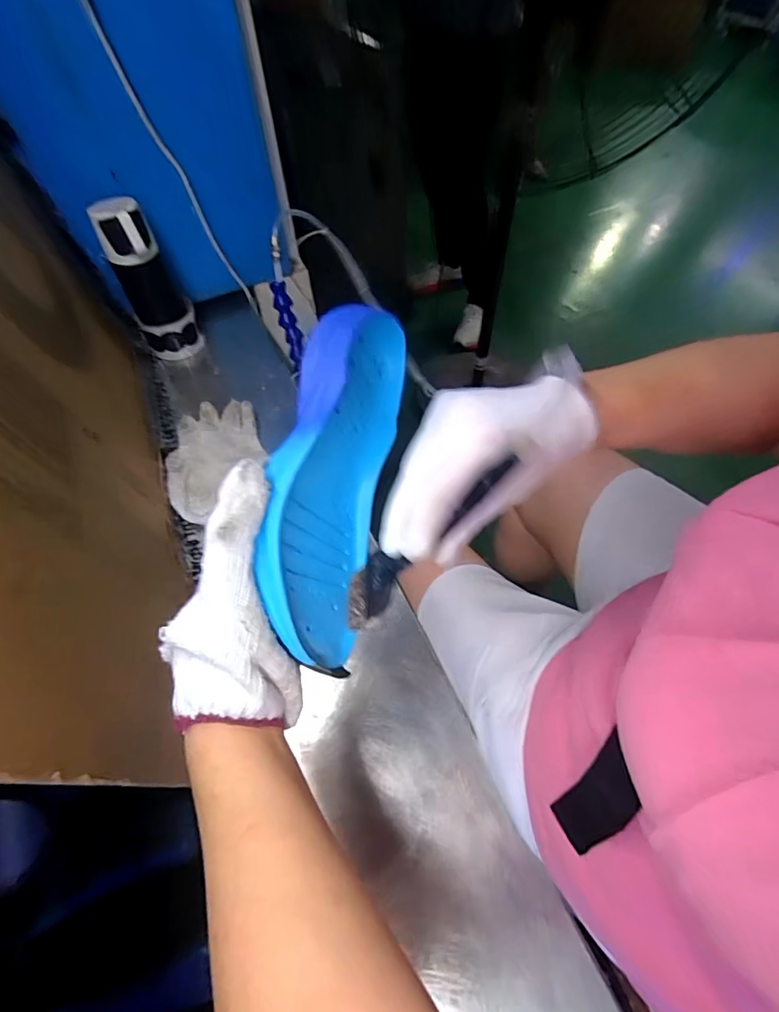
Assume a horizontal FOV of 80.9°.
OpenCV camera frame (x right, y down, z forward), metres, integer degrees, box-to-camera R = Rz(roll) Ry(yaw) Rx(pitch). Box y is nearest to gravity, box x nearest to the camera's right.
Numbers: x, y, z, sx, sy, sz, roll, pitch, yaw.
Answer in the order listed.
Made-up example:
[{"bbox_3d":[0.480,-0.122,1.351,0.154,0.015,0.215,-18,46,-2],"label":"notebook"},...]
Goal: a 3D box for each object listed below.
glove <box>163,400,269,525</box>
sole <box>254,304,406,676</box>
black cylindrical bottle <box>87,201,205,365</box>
[{"bbox_3d":[-0.219,-0.059,0.581,0.108,0.031,0.177,-4,57,0],"label":"glove"},{"bbox_3d":[-0.032,-0.019,0.294,0.038,0.095,0.227,-2,69,34],"label":"sole"},{"bbox_3d":[-0.330,-0.304,0.631,0.076,0.204,0.072,-1,57,1],"label":"black cylindrical bottle"}]

